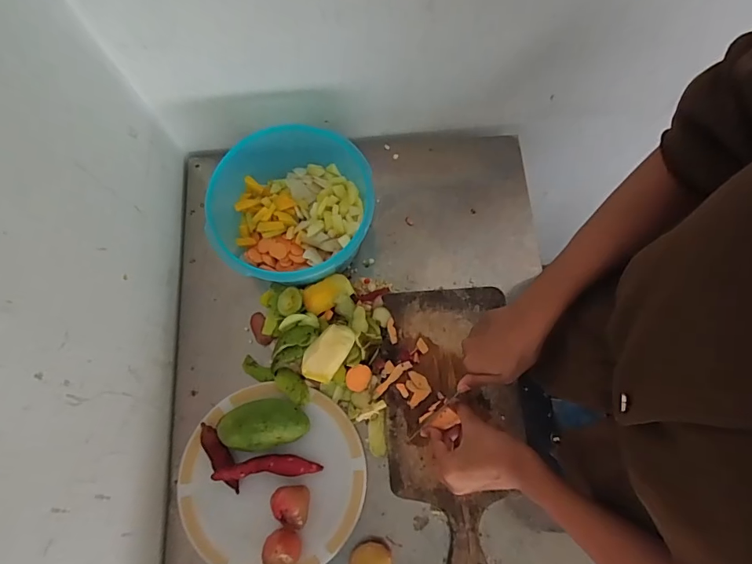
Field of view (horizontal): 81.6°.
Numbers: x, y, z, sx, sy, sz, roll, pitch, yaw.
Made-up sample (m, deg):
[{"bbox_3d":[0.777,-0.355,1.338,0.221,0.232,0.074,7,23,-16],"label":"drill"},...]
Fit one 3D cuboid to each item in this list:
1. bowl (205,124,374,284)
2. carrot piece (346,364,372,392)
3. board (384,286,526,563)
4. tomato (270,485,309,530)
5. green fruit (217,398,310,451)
[{"bbox_3d":[-0.103,-0.086,0.561,0.197,0.095,0.189,0,74,2],"label":"bowl"},{"bbox_3d":[-0.022,0.121,0.553,0.030,0.010,0.032,8,74,4],"label":"carrot piece"},{"bbox_3d":[0.097,0.187,0.528,0.162,0.027,0.368,-3,75,1],"label":"board"},{"bbox_3d":[-0.098,0.260,0.508,0.043,0.039,0.041,0,74,2],"label":"tomato"},{"bbox_3d":[-0.136,0.169,0.522,0.098,0.040,0.053,-15,74,-3],"label":"green fruit"}]

